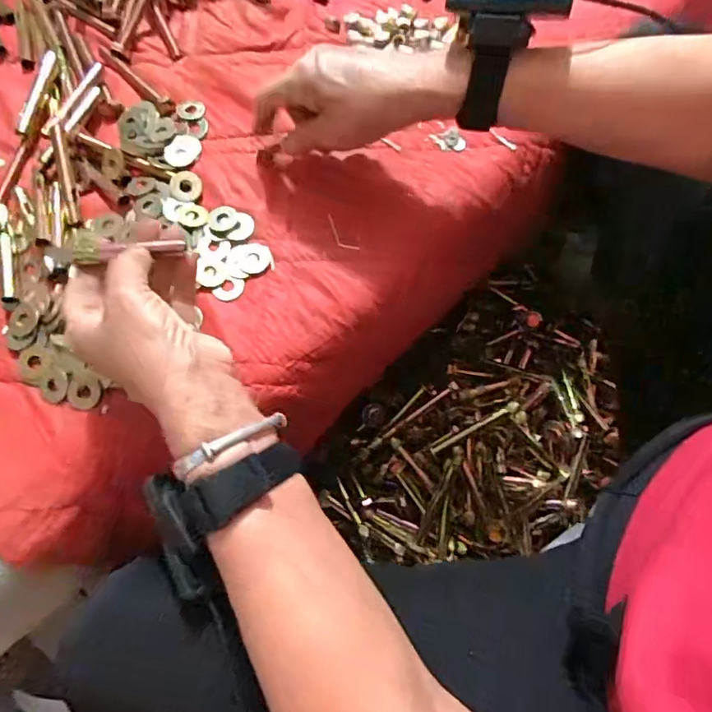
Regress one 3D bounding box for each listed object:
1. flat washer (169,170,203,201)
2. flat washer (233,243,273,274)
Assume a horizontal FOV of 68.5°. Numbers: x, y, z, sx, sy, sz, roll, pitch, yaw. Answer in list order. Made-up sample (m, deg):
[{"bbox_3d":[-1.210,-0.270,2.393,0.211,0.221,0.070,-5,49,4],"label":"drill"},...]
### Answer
[{"bbox_3d":[-0.138,-0.137,0.419,0.029,0.007,0.024,25,75,10],"label":"flat washer"},{"bbox_3d":[-0.081,-0.076,0.405,0.029,0.004,0.025,11,73,6],"label":"flat washer"}]

